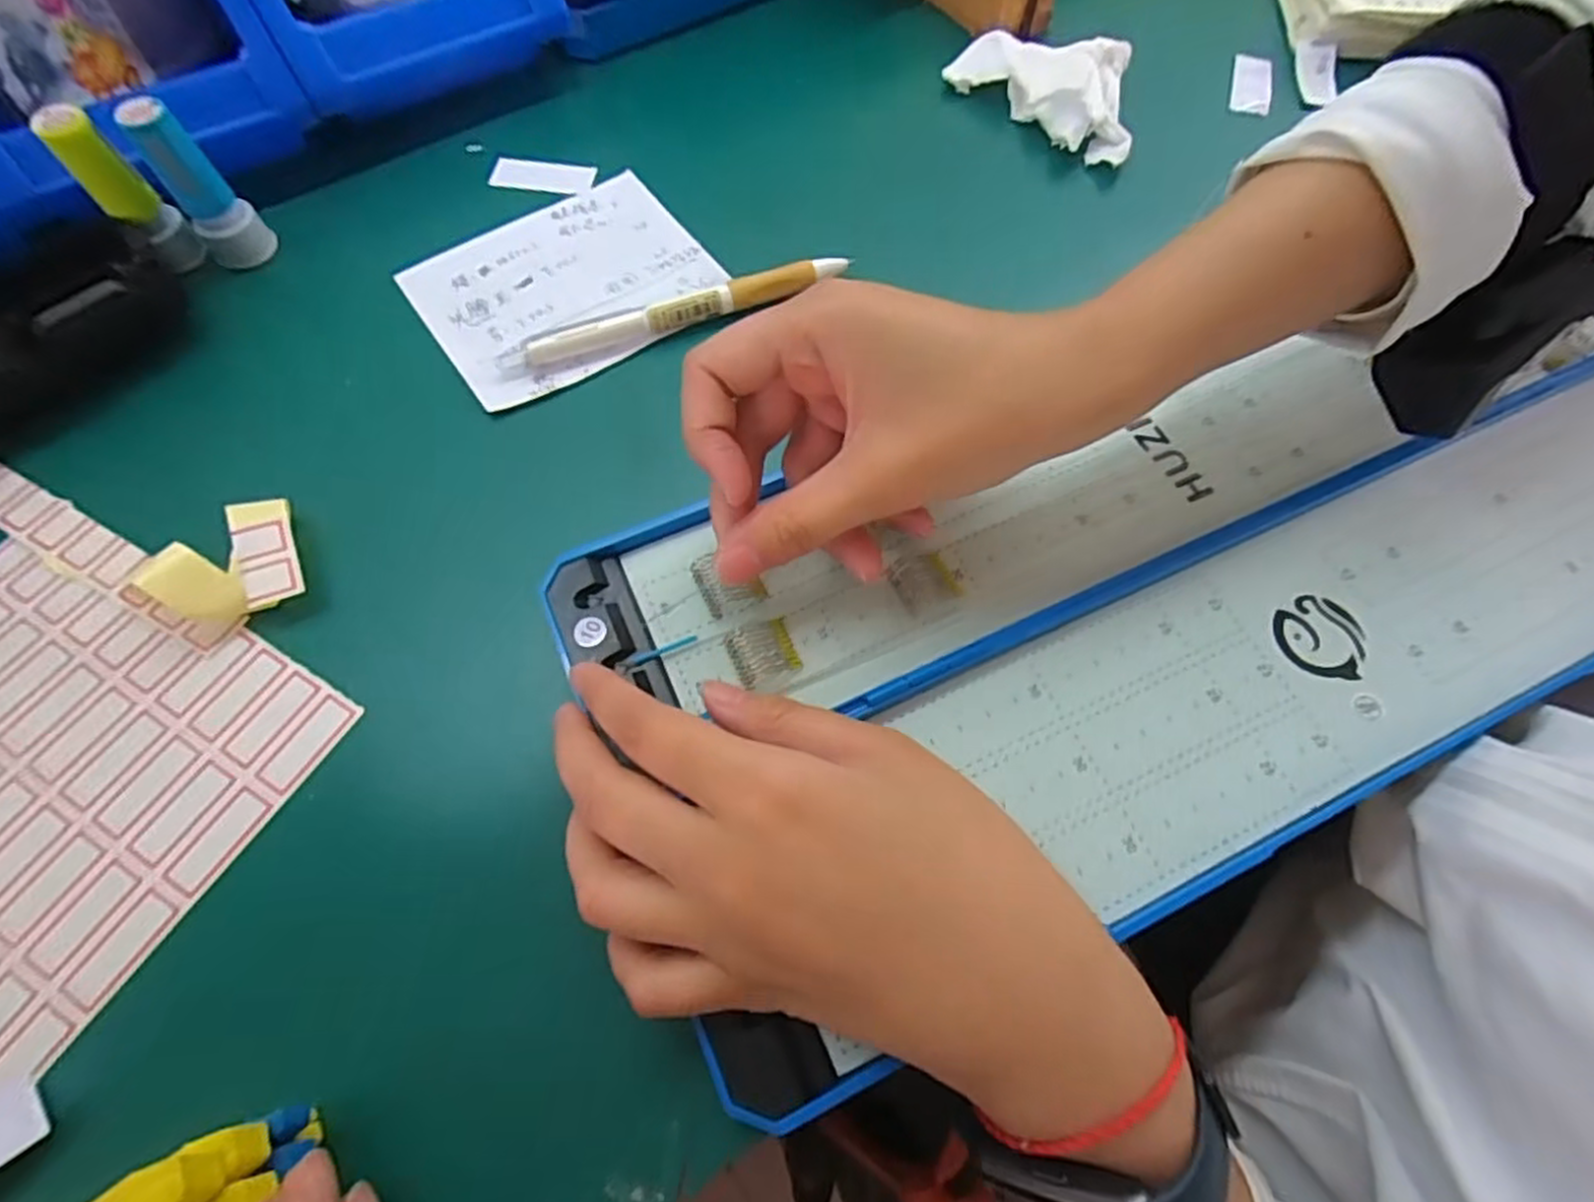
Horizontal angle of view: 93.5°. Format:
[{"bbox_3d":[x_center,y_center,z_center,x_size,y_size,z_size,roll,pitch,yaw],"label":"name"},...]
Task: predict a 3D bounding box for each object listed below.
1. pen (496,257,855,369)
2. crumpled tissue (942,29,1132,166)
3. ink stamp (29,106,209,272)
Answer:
[{"bbox_3d":[-0.048,-0.118,0.304,0.144,0.012,0.013,-18,65,-8],"label":"pen"},{"bbox_3d":[0.127,-0.250,0.361,0.059,0.020,0.098,-41,71,-17],"label":"crumpled tissue"},{"bbox_3d":[-0.260,-0.157,0.294,0.019,0.064,0.021,40,71,18],"label":"ink stamp"}]

